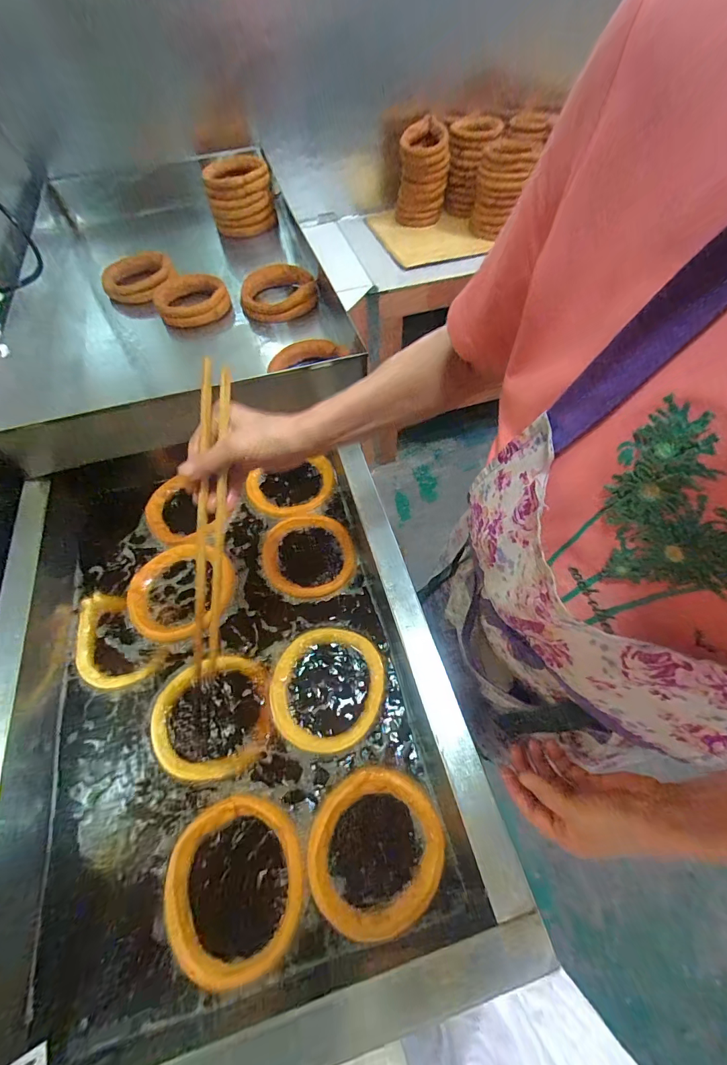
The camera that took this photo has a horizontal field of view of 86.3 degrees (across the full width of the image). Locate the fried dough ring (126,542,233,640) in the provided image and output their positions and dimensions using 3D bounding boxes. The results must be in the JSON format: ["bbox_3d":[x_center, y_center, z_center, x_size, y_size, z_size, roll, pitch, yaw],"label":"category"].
[{"bbox_3d":[-0.293,0.091,0.630,0.159,0.022,0.160,-1,59,1],"label":"fried dough ring"}]

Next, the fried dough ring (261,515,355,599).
[{"bbox_3d":[-0.093,0.037,0.655,0.150,0.015,0.150,-1,59,1],"label":"fried dough ring"}]

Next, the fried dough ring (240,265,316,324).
[{"bbox_3d":[-0.193,-0.543,0.876,0.164,0.049,0.169,-1,59,1],"label":"fried dough ring"}]

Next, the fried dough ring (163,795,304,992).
[{"bbox_3d":[-0.147,0.398,0.442,0.153,0.013,0.158,-1,59,1],"label":"fried dough ring"}]

